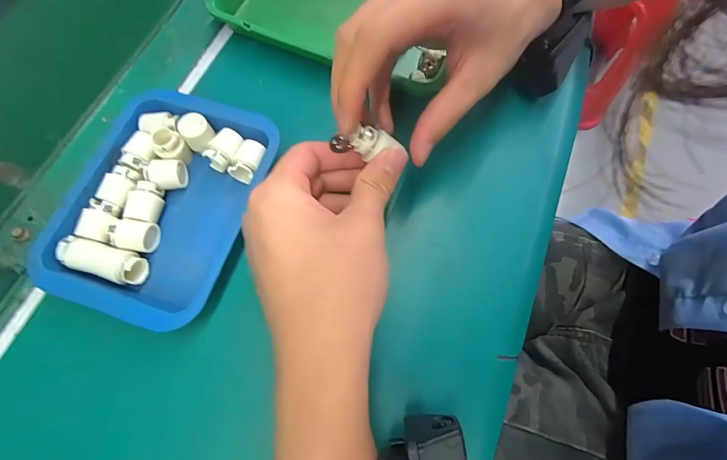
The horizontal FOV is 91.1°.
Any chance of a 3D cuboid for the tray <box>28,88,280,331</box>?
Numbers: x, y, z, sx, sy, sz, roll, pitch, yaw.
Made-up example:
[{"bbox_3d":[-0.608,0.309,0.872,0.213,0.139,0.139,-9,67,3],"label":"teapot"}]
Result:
[{"bbox_3d":[-0.134,-0.020,0.247,0.112,0.025,0.155,16,72,5],"label":"tray"}]

